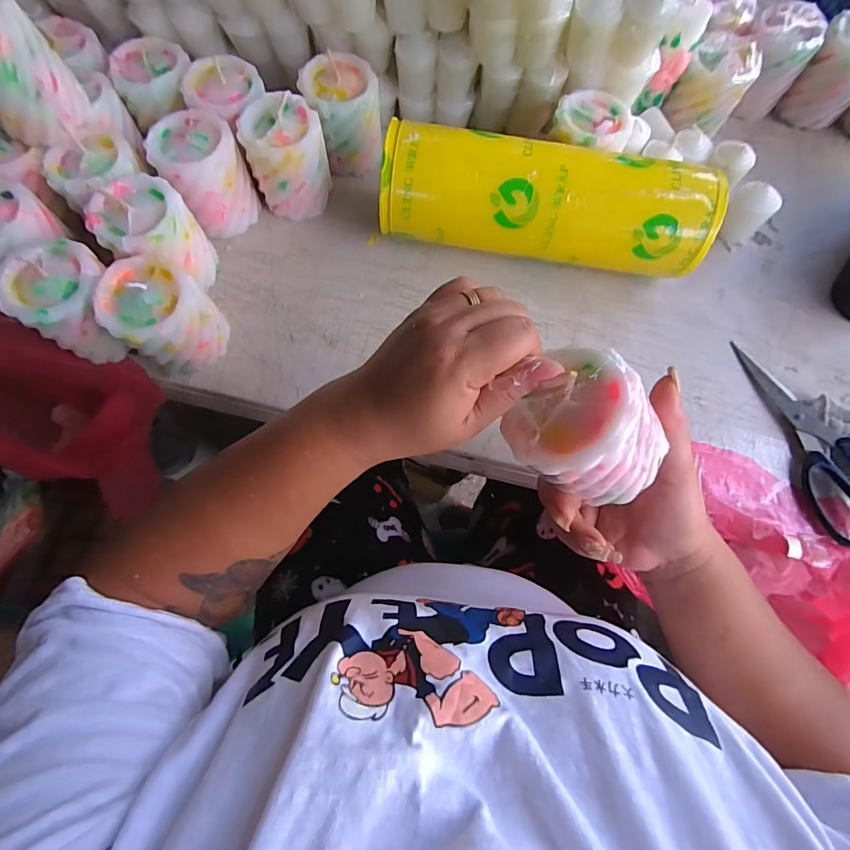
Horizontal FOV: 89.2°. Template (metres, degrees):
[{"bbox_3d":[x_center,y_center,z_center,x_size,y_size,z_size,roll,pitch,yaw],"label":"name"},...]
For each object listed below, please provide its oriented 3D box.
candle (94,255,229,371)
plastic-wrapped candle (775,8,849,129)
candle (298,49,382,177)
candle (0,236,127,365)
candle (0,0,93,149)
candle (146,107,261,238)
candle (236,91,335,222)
[{"bbox_3d":[-0.199,-0.081,0.336,0.065,0.074,0.063,0,73,-2],"label":"candle"},{"bbox_3d":[0.424,-0.363,0.444,0.059,0.077,0.066,-38,78,-12],"label":"plastic-wrapped candle"},{"bbox_3d":[-0.075,-0.290,0.405,0.065,0.068,0.061,-4,73,-3],"label":"candle"},{"bbox_3d":[-0.270,-0.095,0.336,0.078,0.069,0.068,34,75,8],"label":"candle"},{"bbox_3d":[-0.302,-0.257,0.315,0.069,0.079,0.068,-38,78,-12],"label":"candle"},{"bbox_3d":[-0.192,-0.220,0.380,0.065,0.073,0.071,-31,76,-10],"label":"candle"},{"bbox_3d":[-0.120,-0.238,0.385,0.064,0.078,0.068,0,73,-2],"label":"candle"}]

